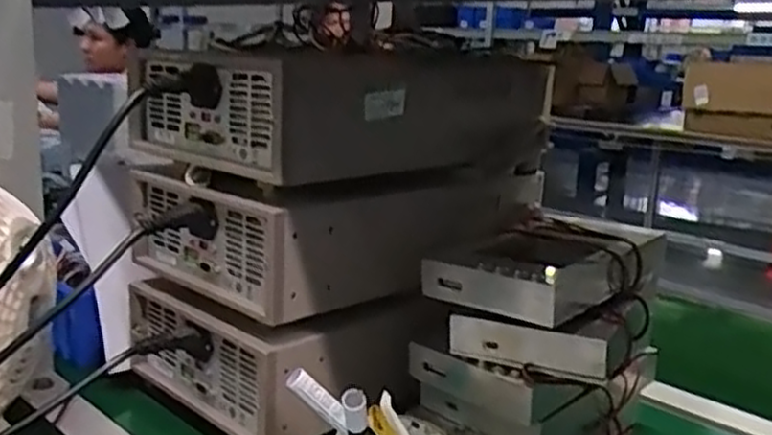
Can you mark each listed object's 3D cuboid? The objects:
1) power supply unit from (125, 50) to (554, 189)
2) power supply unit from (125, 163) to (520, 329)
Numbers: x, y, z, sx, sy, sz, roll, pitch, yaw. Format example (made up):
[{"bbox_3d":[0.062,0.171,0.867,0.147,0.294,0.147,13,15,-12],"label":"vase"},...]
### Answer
[{"bbox_3d":[-0.037,-0.096,0.681,0.319,0.093,0.194,-11,18,-43],"label":"power supply unit"},{"bbox_3d":[-0.052,-0.001,0.693,0.302,0.087,0.200,-11,18,-43],"label":"power supply unit"}]

